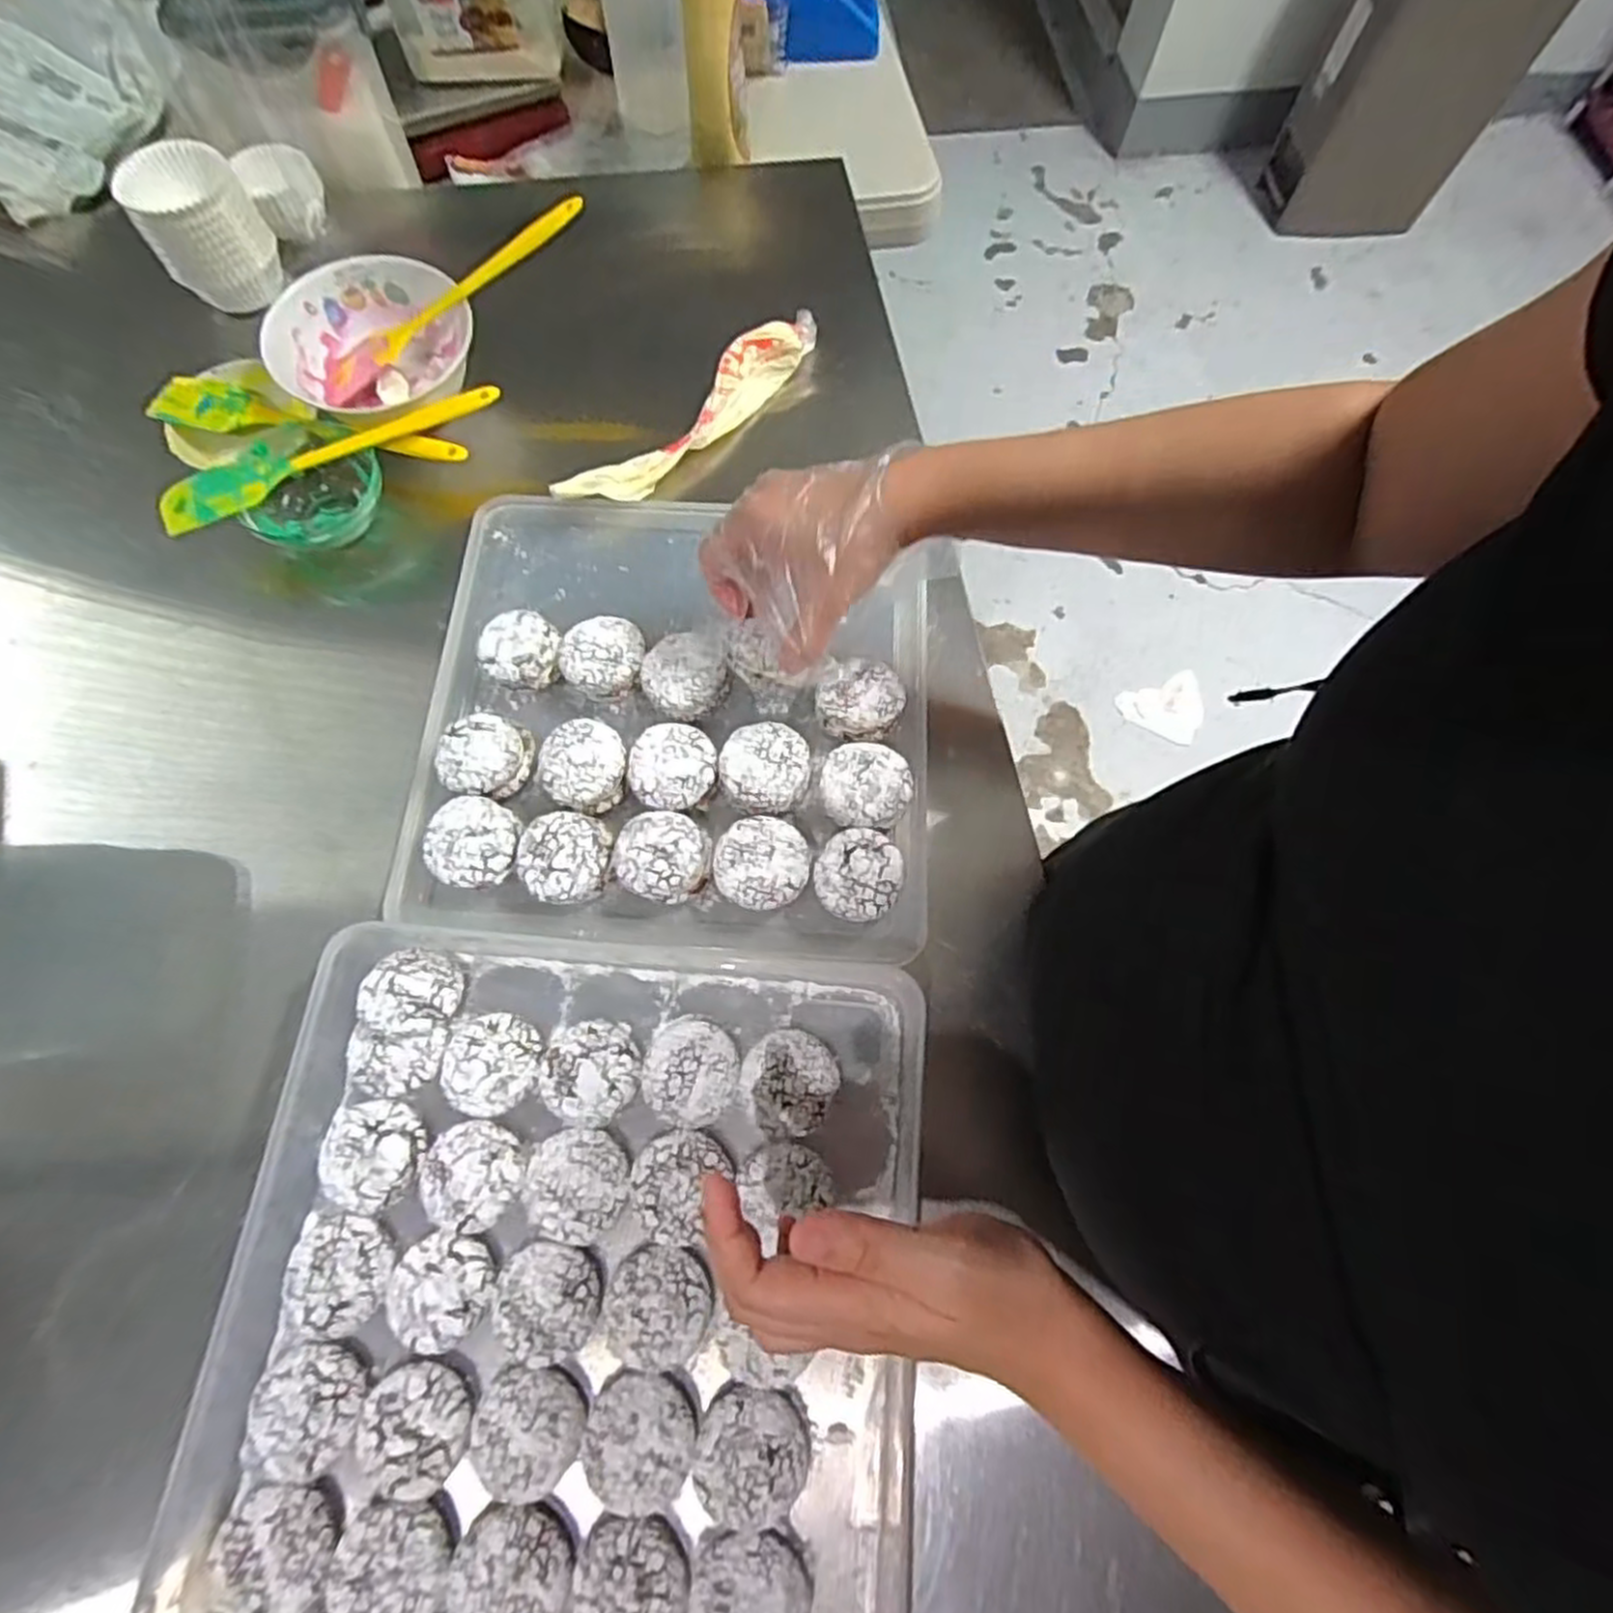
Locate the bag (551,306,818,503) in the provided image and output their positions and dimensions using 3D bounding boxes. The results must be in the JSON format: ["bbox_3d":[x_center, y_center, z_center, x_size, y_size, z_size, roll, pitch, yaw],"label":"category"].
[{"bbox_3d":[-0.073,-0.269,0.526,0.031,0.030,0.223,40,73,11],"label":"bag"}]

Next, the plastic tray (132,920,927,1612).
[{"bbox_3d":[-0.105,0.218,0.358,0.310,0.037,0.306,5,70,-1],"label":"plastic tray"}]

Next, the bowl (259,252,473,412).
[{"bbox_3d":[-0.286,-0.310,0.521,0.124,0.052,0.124,1,70,-2],"label":"bowl"}]

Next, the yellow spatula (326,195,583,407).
[{"bbox_3d":[-0.234,-0.331,0.509,0.208,0.014,0.035,-29,71,9],"label":"yellow spatula"}]

